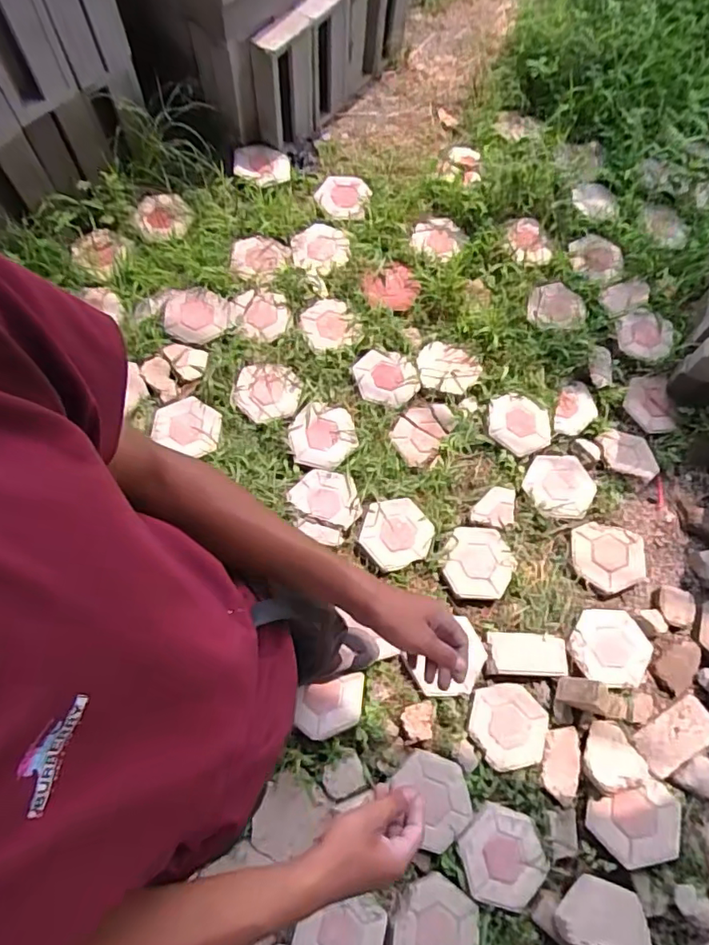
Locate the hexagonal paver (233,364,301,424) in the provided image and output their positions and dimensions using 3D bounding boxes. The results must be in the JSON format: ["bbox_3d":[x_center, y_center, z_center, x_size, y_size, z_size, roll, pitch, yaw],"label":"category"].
[{"bbox_3d":[-0.265,-0.244,1.649,0.192,0.026,0.179,-10,71,-5],"label":"hexagonal paver"}]

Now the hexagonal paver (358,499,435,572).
[{"bbox_3d":[0.119,0.173,1.533,0.201,0.032,0.187,-13,71,-6],"label":"hexagonal paver"}]

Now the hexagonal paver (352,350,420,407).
[{"bbox_3d":[0.100,-0.295,1.706,0.208,0.034,0.182,10,71,2],"label":"hexagonal paver"}]

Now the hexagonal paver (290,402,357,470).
[{"bbox_3d":[-0.092,-0.108,1.616,0.192,0.031,0.189,11,71,2],"label":"hexagonal paver"}]

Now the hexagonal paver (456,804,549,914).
[{"bbox_3d":[0.357,0.925,1.309,0.199,0.045,0.208,-16,72,-7],"label":"hexagonal paver"}]

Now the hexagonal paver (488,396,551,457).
[{"bbox_3d":[0.505,-0.147,1.671,0.199,0.030,0.177,32,73,9],"label":"hexagonal paver"}]

